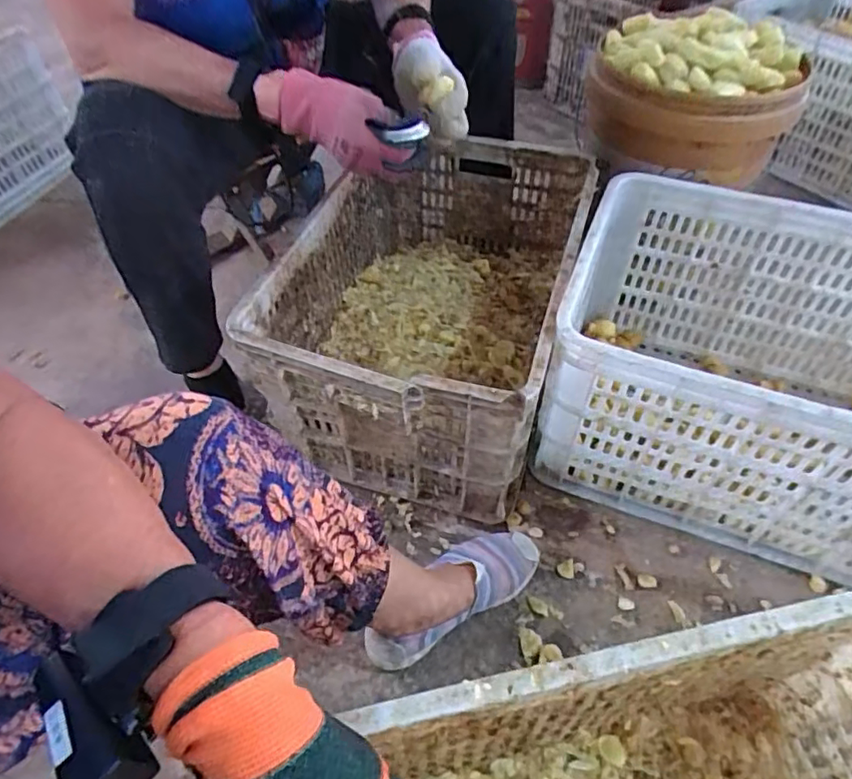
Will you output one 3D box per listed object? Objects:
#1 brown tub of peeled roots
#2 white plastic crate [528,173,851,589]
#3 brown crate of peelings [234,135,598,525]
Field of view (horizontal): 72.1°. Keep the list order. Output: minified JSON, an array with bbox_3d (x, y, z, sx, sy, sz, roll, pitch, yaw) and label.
[{"bbox_3d":[0.411,-0.457,0.909,0.287,0.168,0.241,18,52,11],"label":"brown tub of peeled roots"},{"bbox_3d":[0.436,-0.017,0.765,0.526,0.296,0.361,20,52,12],"label":"white plastic crate"},{"bbox_3d":[0.017,-0.123,0.850,0.346,0.258,0.528,16,52,9],"label":"brown crate of peelings"}]

